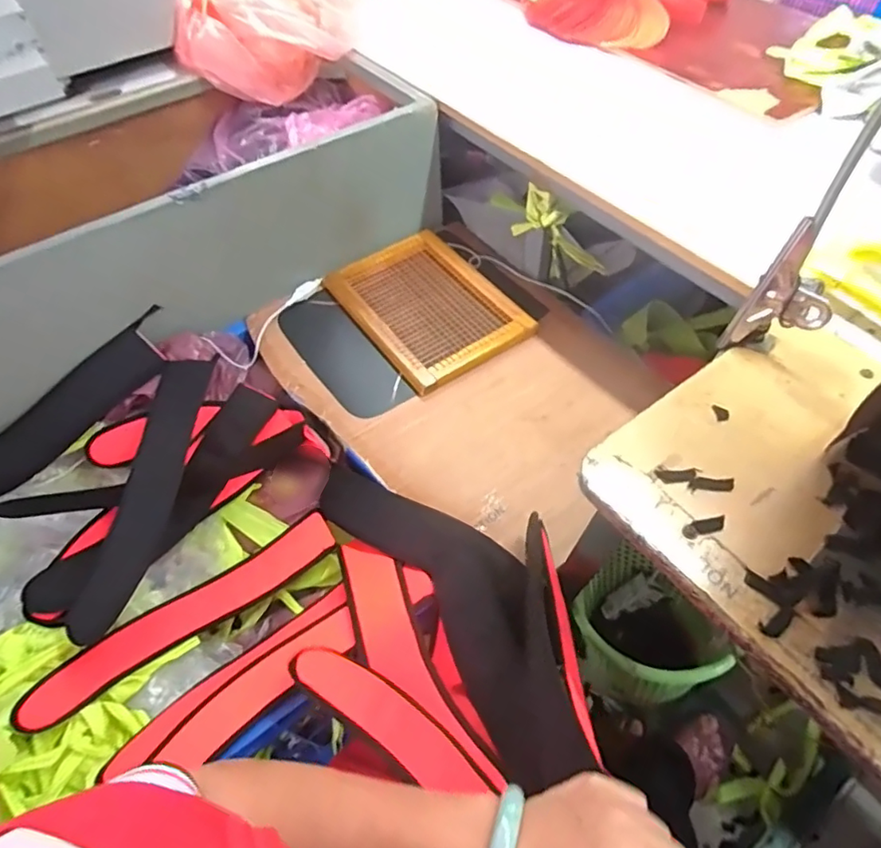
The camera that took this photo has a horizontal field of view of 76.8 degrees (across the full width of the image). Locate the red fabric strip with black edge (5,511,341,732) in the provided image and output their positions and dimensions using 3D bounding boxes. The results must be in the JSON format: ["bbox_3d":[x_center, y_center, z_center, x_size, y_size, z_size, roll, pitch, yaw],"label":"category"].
[{"bbox_3d":[-0.349,0.253,0.772,0.420,0.061,0.104,-34,60,-20],"label":"red fabric strip with black edge"}]

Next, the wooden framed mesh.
[{"bbox_3d":[-0.025,-0.207,0.971,0.235,0.019,0.324,-32,60,-18],"label":"wooden framed mesh"}]

